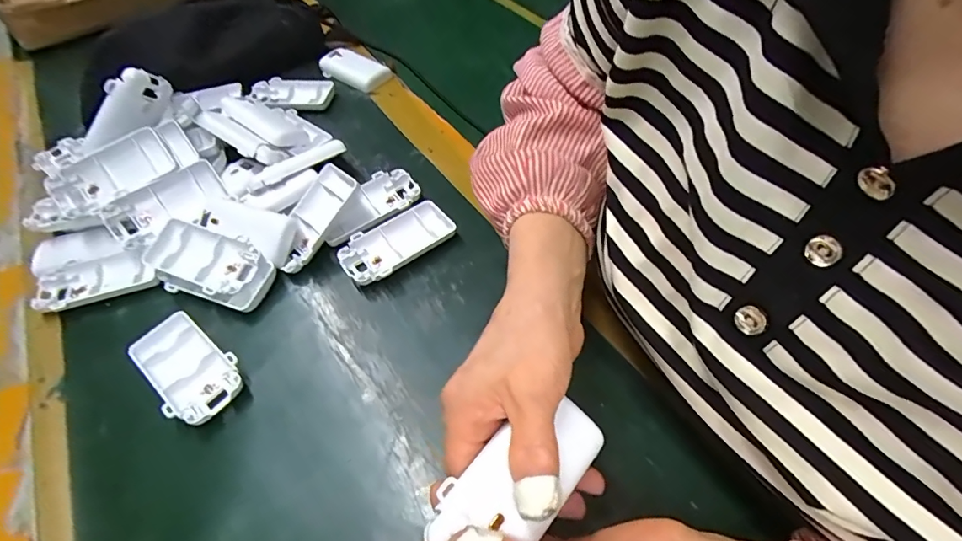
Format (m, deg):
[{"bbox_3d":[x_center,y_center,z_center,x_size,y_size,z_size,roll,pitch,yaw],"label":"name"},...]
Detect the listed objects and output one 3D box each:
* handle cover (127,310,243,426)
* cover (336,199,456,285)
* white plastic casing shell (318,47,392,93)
[{"bbox_3d":[-0.208,0.070,0.344,0.094,0.017,0.048,33,62,27],"label":"handle cover"},{"bbox_3d":[-0.068,-0.022,0.396,0.092,0.017,0.048,-34,56,-19],"label":"cover"},{"bbox_3d":[-0.147,-0.238,0.567,0.088,0.012,0.048,29,60,25],"label":"white plastic casing shell"}]

